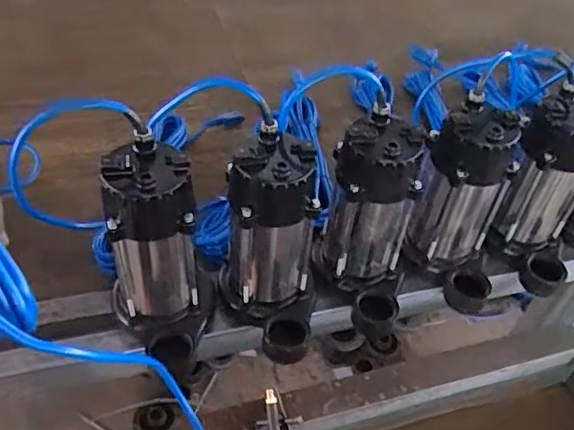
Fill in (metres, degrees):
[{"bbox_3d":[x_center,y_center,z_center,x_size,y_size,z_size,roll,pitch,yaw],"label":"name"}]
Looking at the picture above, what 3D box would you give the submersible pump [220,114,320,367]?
[{"bbox_3d":[-0.018,0.042,0.661,0.112,0.231,0.143,4,45,-4],"label":"submersible pump"}]

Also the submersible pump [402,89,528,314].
[{"bbox_3d":[0.221,-0.008,0.722,0.124,0.213,0.127,17,46,10],"label":"submersible pump"}]

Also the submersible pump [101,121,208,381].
[{"bbox_3d":[-0.142,0.057,0.634,0.095,0.243,0.124,-7,47,-14],"label":"submersible pump"}]

